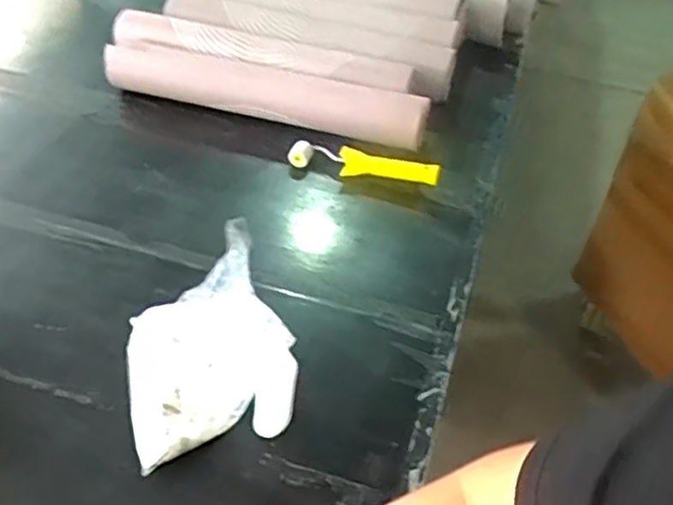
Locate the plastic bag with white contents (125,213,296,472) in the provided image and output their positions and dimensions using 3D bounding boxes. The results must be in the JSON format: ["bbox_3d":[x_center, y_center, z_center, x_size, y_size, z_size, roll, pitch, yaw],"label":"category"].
[{"bbox_3d":[-0.127,0.077,0.624,0.136,0.106,0.183,-10,41,-17],"label":"plastic bag with white contents"}]

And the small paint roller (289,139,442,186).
[{"bbox_3d":[0.037,-0.122,0.929,0.214,0.043,0.036,16,41,14],"label":"small paint roller"}]

